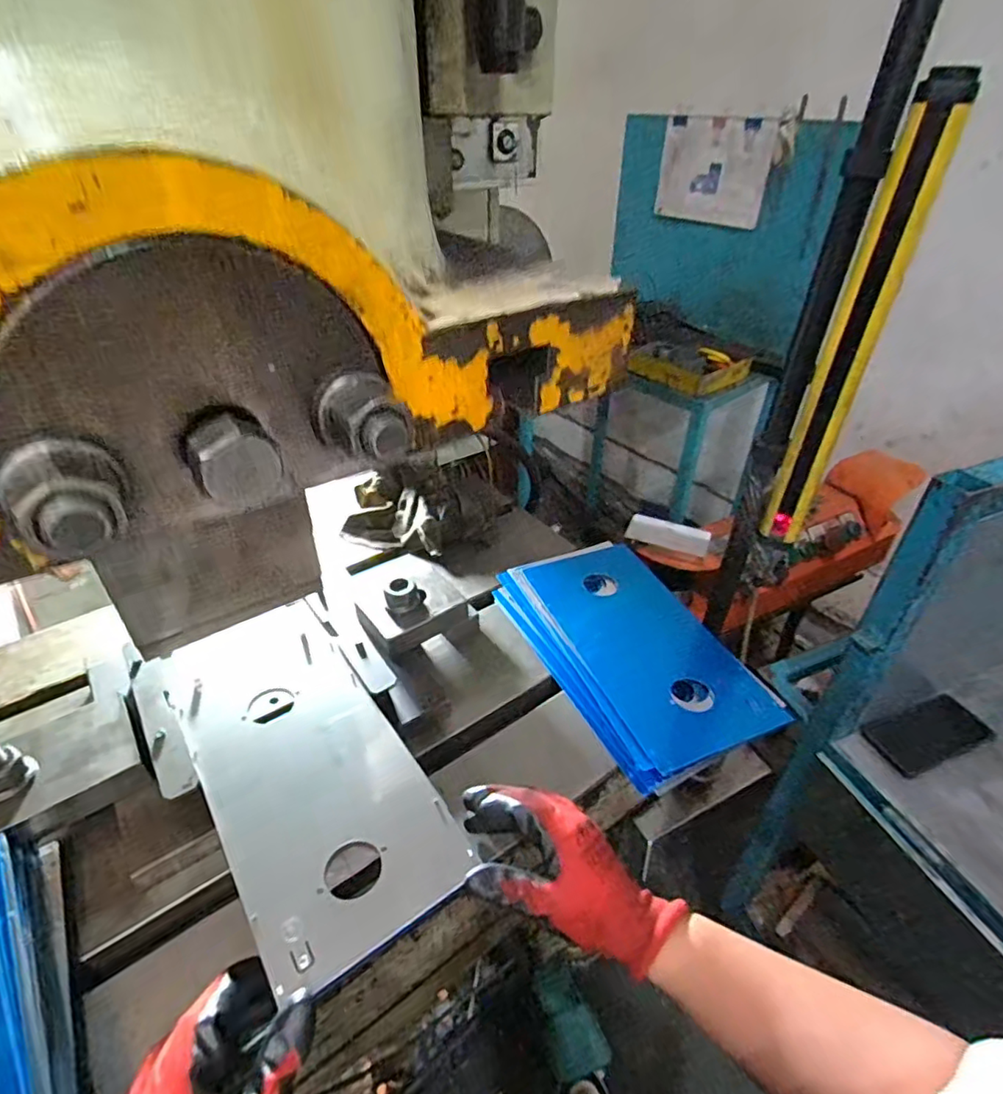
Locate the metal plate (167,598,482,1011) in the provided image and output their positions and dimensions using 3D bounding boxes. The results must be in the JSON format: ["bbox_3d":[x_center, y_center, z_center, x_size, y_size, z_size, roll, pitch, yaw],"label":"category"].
[{"bbox_3d":[-0.170,0.166,0.484,0.145,0.009,0.335,-23,44,-30],"label":"metal plate"}]

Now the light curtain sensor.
[{"bbox_3d":[0.283,-0.158,0.477,0.038,0.355,0.031,26,43,31],"label":"light curtain sensor"}]

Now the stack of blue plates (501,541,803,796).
[{"bbox_3d":[0.134,0.110,0.629,0.170,0.050,0.296,-13,40,-22],"label":"stack of blue plates"}]

